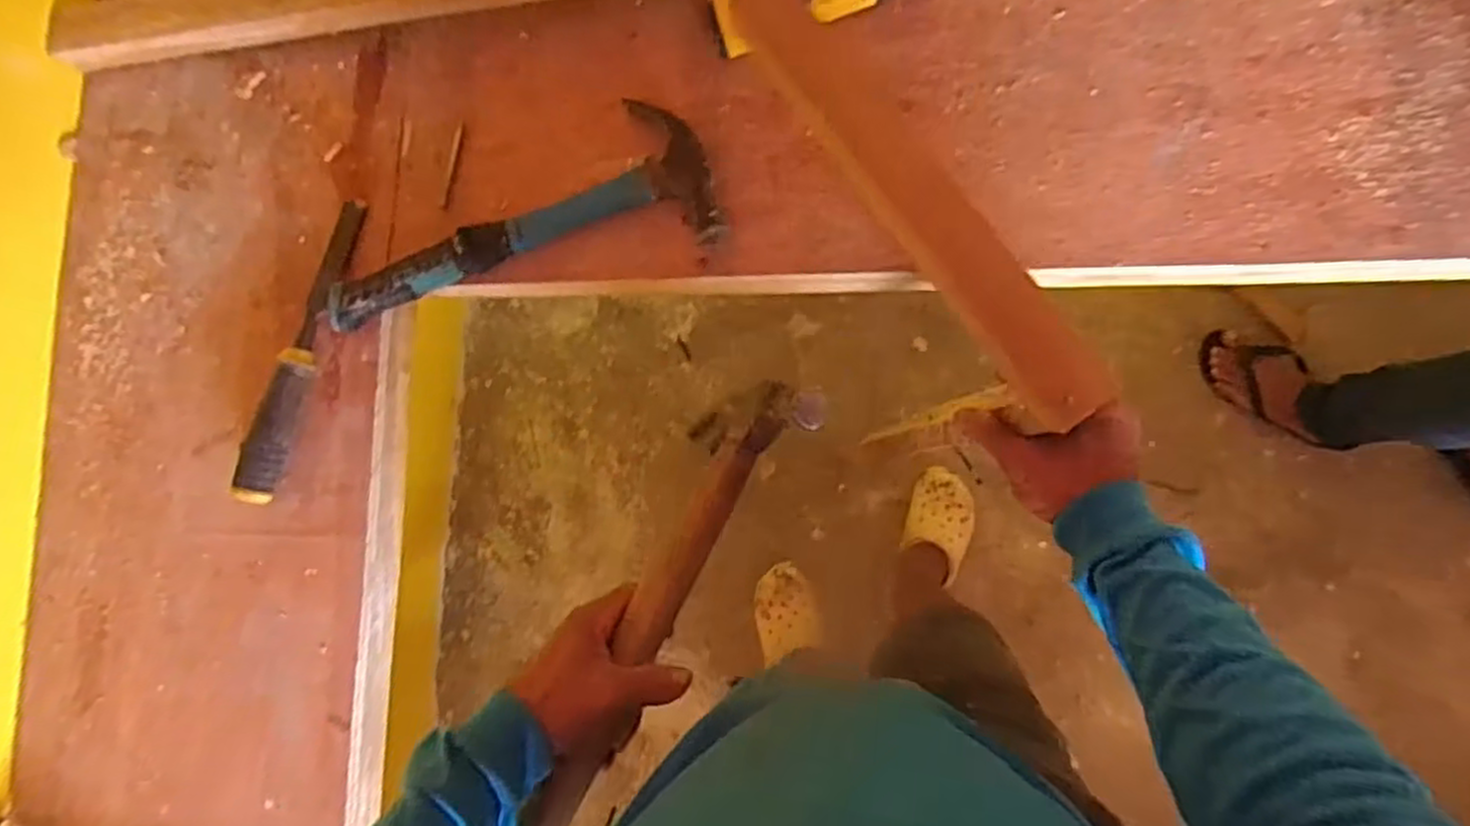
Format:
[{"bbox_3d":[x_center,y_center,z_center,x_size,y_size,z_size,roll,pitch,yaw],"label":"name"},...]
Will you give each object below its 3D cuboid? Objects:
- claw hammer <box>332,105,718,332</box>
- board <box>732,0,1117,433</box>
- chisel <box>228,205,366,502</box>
[{"bbox_3d":[-0.175,-0.162,0.587,0.316,0.030,0.121,-13,85,5],"label":"claw hammer"},{"bbox_3d":[0.099,-0.117,0.403,0.037,0.022,0.291,-37,88,3],"label":"board"},{"bbox_3d":[-0.350,-0.052,0.599,0.033,0.022,0.250,16,88,7],"label":"chisel"}]

